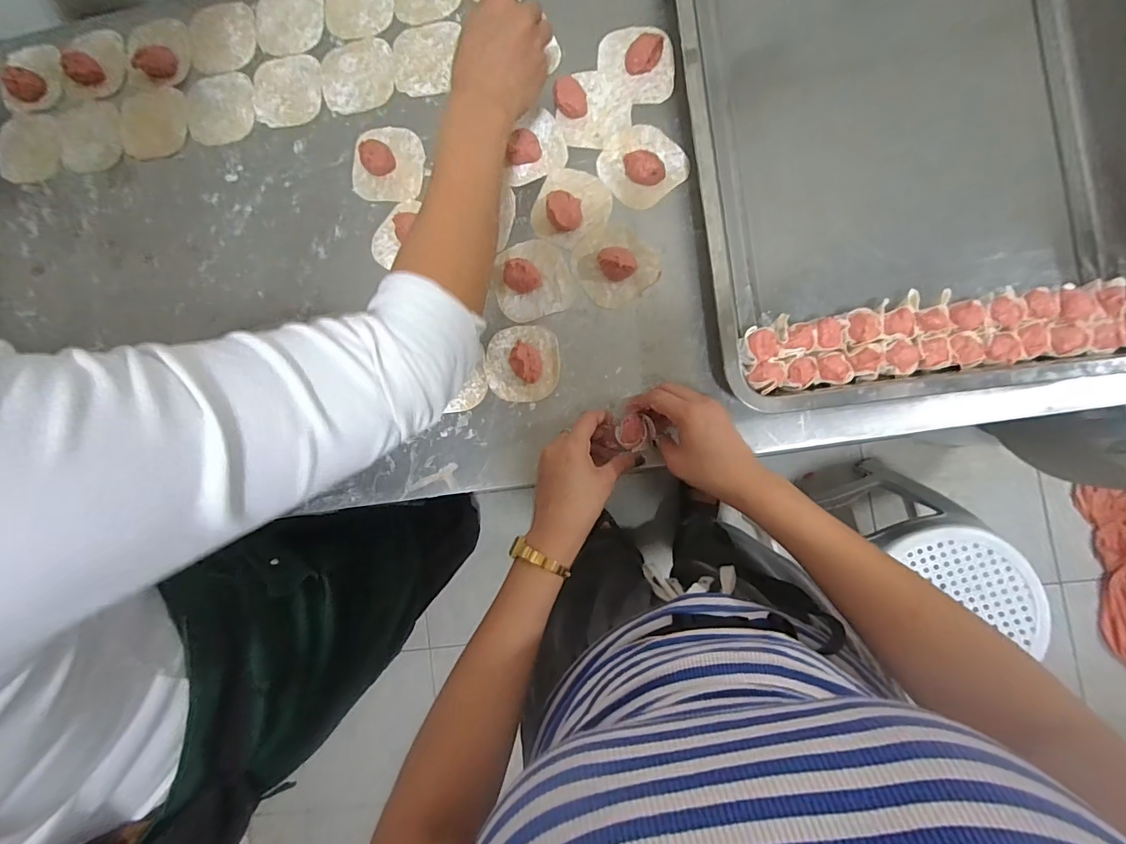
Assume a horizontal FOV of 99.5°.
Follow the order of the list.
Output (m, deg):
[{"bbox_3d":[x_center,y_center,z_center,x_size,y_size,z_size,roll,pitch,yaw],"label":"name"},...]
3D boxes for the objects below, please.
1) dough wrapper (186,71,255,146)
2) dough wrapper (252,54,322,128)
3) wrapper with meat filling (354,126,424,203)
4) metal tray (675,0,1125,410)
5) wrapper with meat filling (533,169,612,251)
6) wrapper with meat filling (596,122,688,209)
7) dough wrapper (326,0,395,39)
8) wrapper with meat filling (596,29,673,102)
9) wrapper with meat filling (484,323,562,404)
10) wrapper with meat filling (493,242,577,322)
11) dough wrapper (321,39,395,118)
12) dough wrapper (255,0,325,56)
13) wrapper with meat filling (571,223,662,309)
[{"bbox_3d":[-0.384,-0.352,0.534,0.079,0.005,0.078,0,87,4],"label":"dough wrapper"},{"bbox_3d":[-0.306,-0.369,0.529,0.080,0.004,0.074,-6,87,4],"label":"dough wrapper"},{"bbox_3d":[-0.190,-0.280,0.512,0.076,0.019,0.082,5,88,5],"label":"wrapper with meat filling"},{"bbox_3d":[0.312,-0.337,0.450,0.393,0.052,0.625,-7,87,4],"label":"metal tray"},{"bbox_3d":[0.009,-0.220,0.484,0.072,0.018,0.077,0,87,4],"label":"wrapper with meat filling"},{"bbox_3d":[0.080,-0.264,0.482,0.075,0.019,0.080,0,87,4],"label":"wrapper with meat filling"},{"bbox_3d":[-0.223,-0.462,0.524,0.075,0.004,0.080,0,87,4],"label":"dough wrapper"},{"bbox_3d":[0.075,-0.369,0.486,0.076,0.017,0.078,1,88,4],"label":"wrapper with meat filling"},{"bbox_3d":[-0.042,-0.060,0.480,0.075,0.024,0.076,0,87,4],"label":"wrapper with meat filling"},{"bbox_3d":[-0.032,-0.148,0.481,0.080,0.023,0.079,-15,86,4],"label":"wrapper with meat filling"},{"bbox_3d":[-0.224,-0.379,0.521,0.079,0.004,0.076,-10,87,4],"label":"dough wrapper"},{"bbox_3d":[-0.305,-0.449,0.531,0.078,0.004,0.080,0,87,4],"label":"dough wrapper"},{"bbox_3d":[0.051,-0.160,0.475,0.075,0.025,0.079,0,87,4],"label":"wrapper with meat filling"}]

